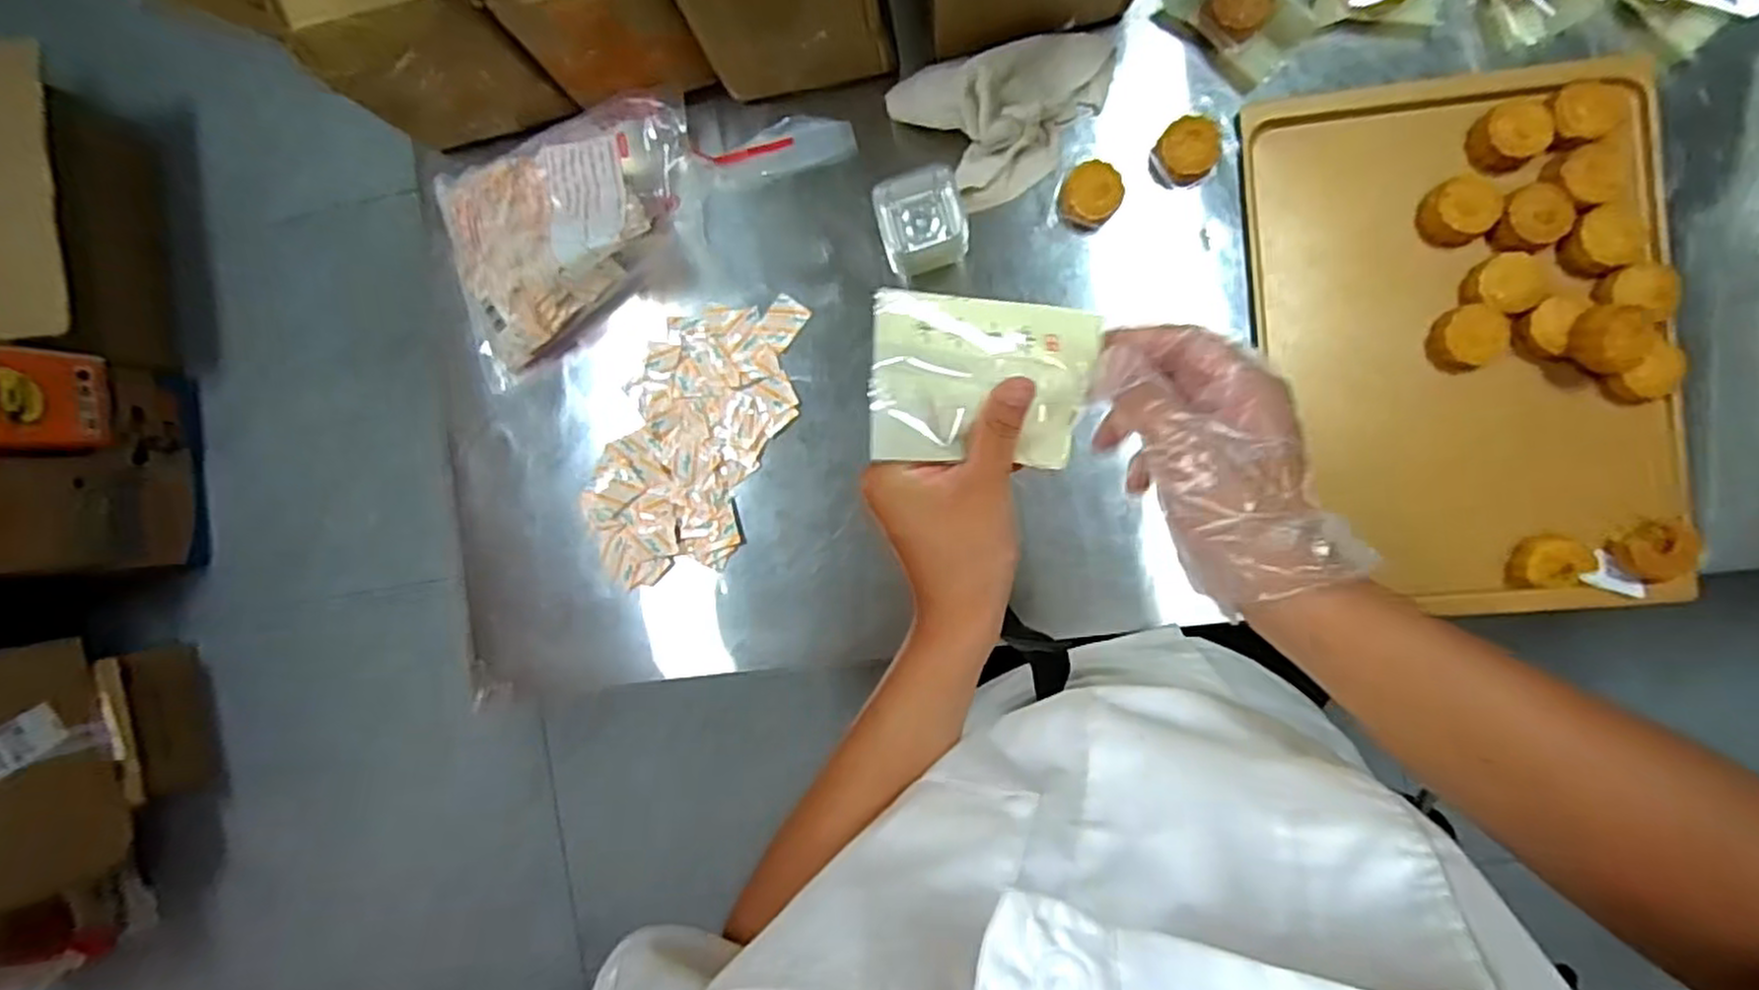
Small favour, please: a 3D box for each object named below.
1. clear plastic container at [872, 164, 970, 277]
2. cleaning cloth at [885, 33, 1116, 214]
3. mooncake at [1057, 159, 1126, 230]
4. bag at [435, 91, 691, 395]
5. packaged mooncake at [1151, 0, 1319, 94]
[{"bbox_3d":[0.036,-0.227,0.640,0.067,0.073,0.073,-13,89,6],"label":"clear plastic container"},{"bbox_3d":[0.104,-0.314,0.637,0.188,0.065,0.120,-5,90,6],"label":"cleaning cloth"},{"bbox_3d":[0.179,-0.252,0.651,0.047,0.034,0.050,0,90,6],"label":"mooncake"},{"bbox_3d":[-0.281,-0.224,0.672,0.246,0.087,0.214,-6,90,6],"label":"bag"},{"bbox_3d":[0.297,-0.398,0.629,0.108,0.033,0.070,45,95,4],"label":"packaged mooncake"}]

